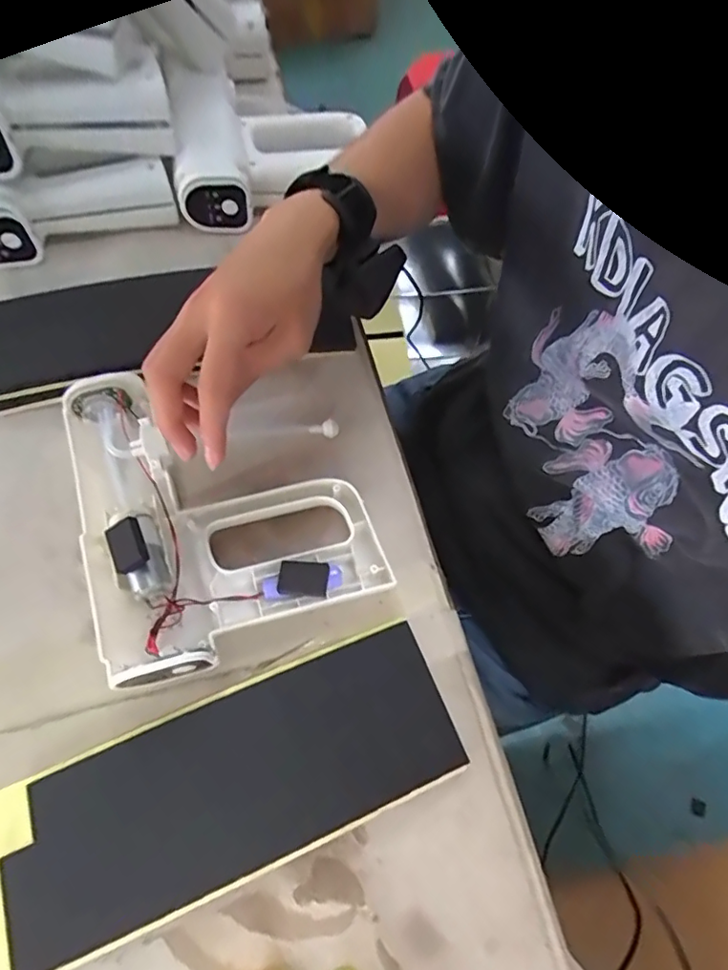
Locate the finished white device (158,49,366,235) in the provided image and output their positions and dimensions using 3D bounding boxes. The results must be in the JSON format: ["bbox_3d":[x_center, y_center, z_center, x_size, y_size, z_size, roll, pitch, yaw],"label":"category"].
[{"bbox_3d":[-0.087,-0.318,0.508,0.171,0.061,0.146,-6,65,-6],"label":"finished white device"}]

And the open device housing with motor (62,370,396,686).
[{"bbox_3d":[-0.104,0.010,0.377,0.187,0.040,0.221,-19,67,-12],"label":"open device housing with motor"}]

